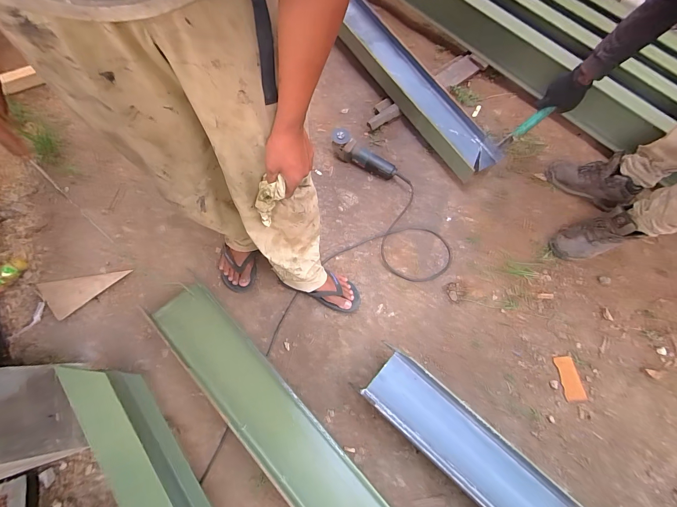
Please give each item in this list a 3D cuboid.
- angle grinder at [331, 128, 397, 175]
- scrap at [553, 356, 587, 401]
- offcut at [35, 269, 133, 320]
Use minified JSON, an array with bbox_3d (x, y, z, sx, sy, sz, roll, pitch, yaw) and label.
[{"bbox_3d":[0.092,-0.359,1.176,0.267,0.094,0.077,32,70,7],"label":"angle grinder"},{"bbox_3d":[0.693,0.376,0.958,0.066,0.014,0.126,-7,70,-7],"label":"scrap"},{"bbox_3d":[-0.774,0.123,0.958,0.244,0.014,0.120,-8,64,-9],"label":"offcut"}]

